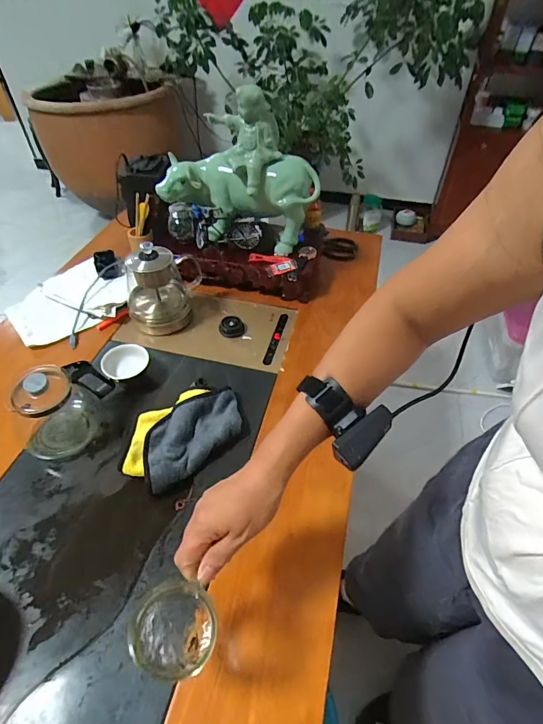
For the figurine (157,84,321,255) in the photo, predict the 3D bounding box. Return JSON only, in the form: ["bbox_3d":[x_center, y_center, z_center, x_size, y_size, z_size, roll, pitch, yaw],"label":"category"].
[{"bbox_3d":[-0.069,-0.389,0.822,0.324,0.260,0.116,13,48,11],"label":"figurine"}]

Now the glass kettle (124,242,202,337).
[{"bbox_3d":[-0.225,-0.170,0.822,0.155,0.156,0.153,-10,48,-9],"label":"glass kettle"}]

